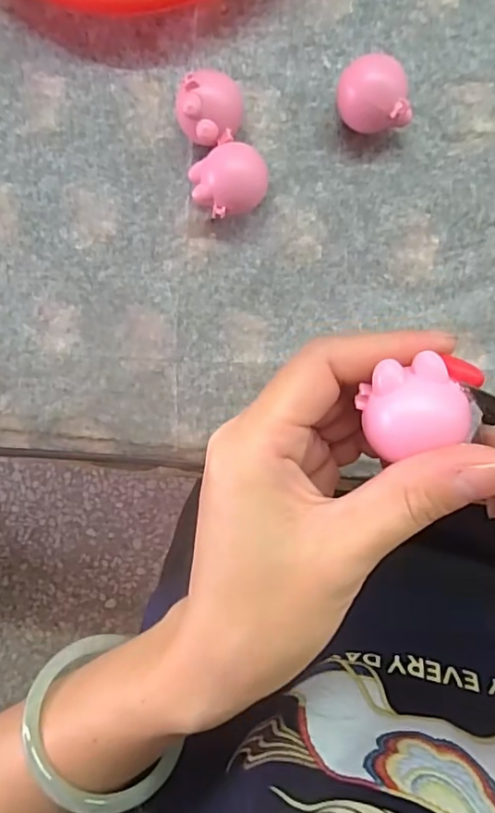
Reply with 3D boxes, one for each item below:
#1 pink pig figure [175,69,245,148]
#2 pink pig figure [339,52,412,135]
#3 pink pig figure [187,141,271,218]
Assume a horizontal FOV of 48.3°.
[{"bbox_3d":[-0.015,-0.127,0.242,0.028,0.032,0.024,-30,91,7],"label":"pink pig figure"},{"bbox_3d":[0.053,-0.131,0.238,0.028,0.025,0.028,-6,94,6],"label":"pink pig figure"},{"bbox_3d":[-0.006,-0.098,0.247,0.032,0.024,0.028,-34,90,7],"label":"pink pig figure"}]

